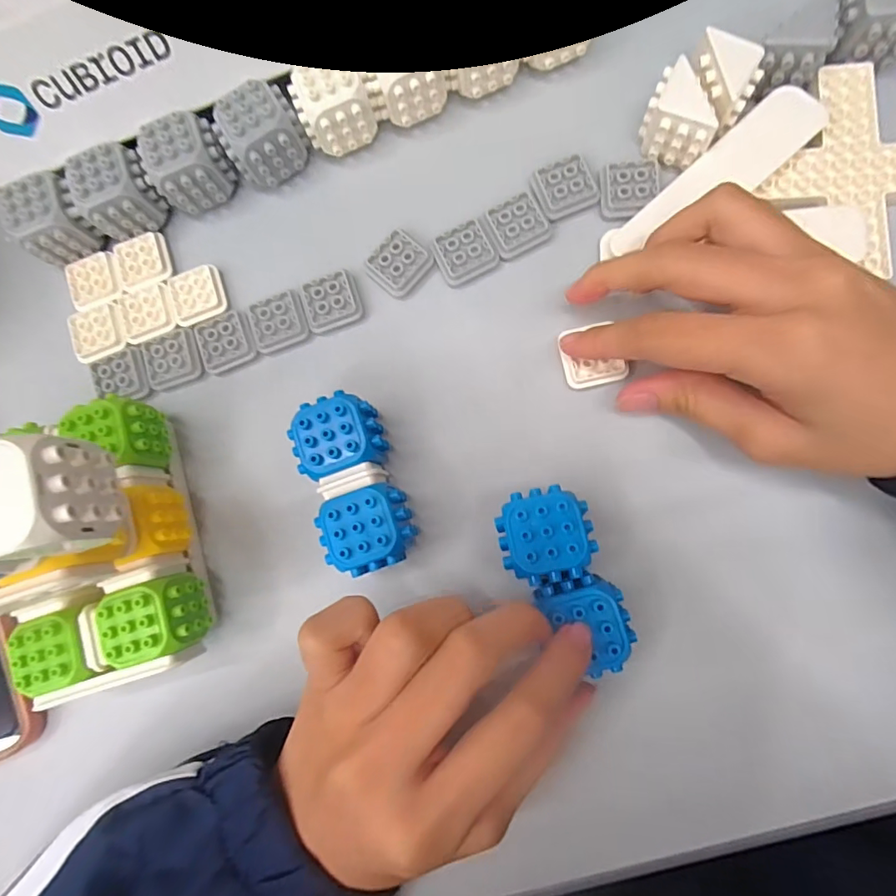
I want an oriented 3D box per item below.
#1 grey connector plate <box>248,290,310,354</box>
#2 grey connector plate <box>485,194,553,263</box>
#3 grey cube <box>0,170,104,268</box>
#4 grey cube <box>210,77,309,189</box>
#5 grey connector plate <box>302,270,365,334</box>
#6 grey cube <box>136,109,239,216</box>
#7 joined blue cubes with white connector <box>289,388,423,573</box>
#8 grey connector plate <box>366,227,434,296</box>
[{"bbox_3d":[-0.083,-0.062,0.247,0.027,0.005,0.025,-19,82,4],"label":"grey connector plate"},{"bbox_3d":[0.033,-0.107,0.239,0.027,0.004,0.025,-25,82,3],"label":"grey connector plate"},{"bbox_3d":[-0.197,-0.114,0.250,0.029,0.028,0.031,-25,82,3],"label":"grey cube"},{"bbox_3d":[-0.090,-0.153,0.244,0.037,0.029,0.030,-28,82,3],"label":"grey cube"},{"bbox_3d":[-0.057,-0.072,0.245,0.026,0.005,0.026,-16,82,5],"label":"grey connector plate"},{"bbox_3d":[-0.128,-0.142,0.250,0.036,0.034,0.035,-38,81,1],"label":"grey cube"},{"bbox_3d":[-0.040,0.015,0.220,0.036,0.035,0.075,-20,82,4],"label":"joined blue cubes with white connector"},{"bbox_3d":[-0.024,-0.090,0.244,0.029,0.006,0.024,-45,81,0],"label":"grey connector plate"}]

